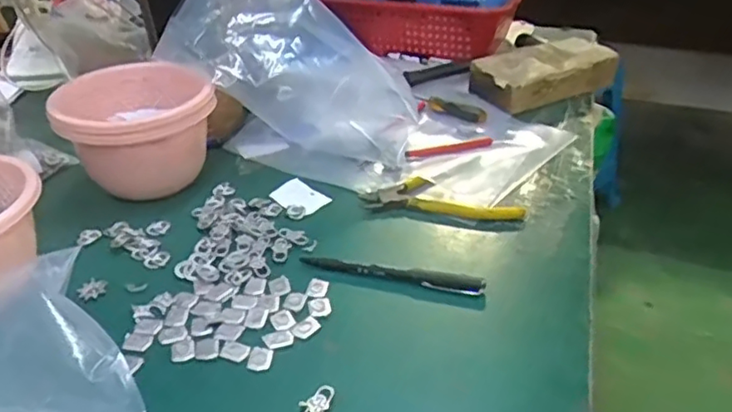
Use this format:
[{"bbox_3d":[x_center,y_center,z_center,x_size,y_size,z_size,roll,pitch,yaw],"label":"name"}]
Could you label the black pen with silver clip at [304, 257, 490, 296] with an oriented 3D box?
[{"bbox_3d":[0.019,0.055,0.513,0.152,0.010,0.015,7,34,15],"label":"black pen with silver clip"}]

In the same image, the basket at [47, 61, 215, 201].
[{"bbox_3d":[-0.224,-0.070,0.627,0.144,0.097,0.138,-1,32,0],"label":"basket"}]

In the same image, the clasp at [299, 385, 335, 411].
[{"bbox_3d":[-0.031,0.127,0.402,0.018,0.006,0.033,13,36,24],"label":"clasp"}]

